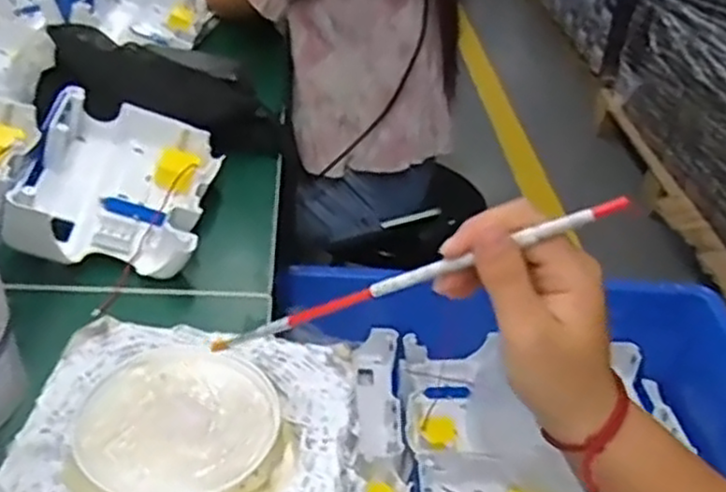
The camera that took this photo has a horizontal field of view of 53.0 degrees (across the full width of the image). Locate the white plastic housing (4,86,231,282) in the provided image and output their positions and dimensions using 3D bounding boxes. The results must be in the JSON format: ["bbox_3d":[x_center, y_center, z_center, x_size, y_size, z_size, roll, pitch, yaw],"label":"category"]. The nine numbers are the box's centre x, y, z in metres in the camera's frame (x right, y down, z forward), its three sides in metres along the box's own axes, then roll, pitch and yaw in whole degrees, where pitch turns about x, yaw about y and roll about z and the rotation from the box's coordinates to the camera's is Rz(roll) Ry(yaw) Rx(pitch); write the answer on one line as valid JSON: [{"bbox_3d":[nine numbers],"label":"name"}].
[{"bbox_3d":[-0.200,-0.052,0.605,0.143,0.071,0.186,2,36,-3],"label":"white plastic housing"}]

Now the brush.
[{"bbox_3d":[0.019,0.018,0.365,0.230,0.008,0.005,-22,24,31],"label":"brush"}]

